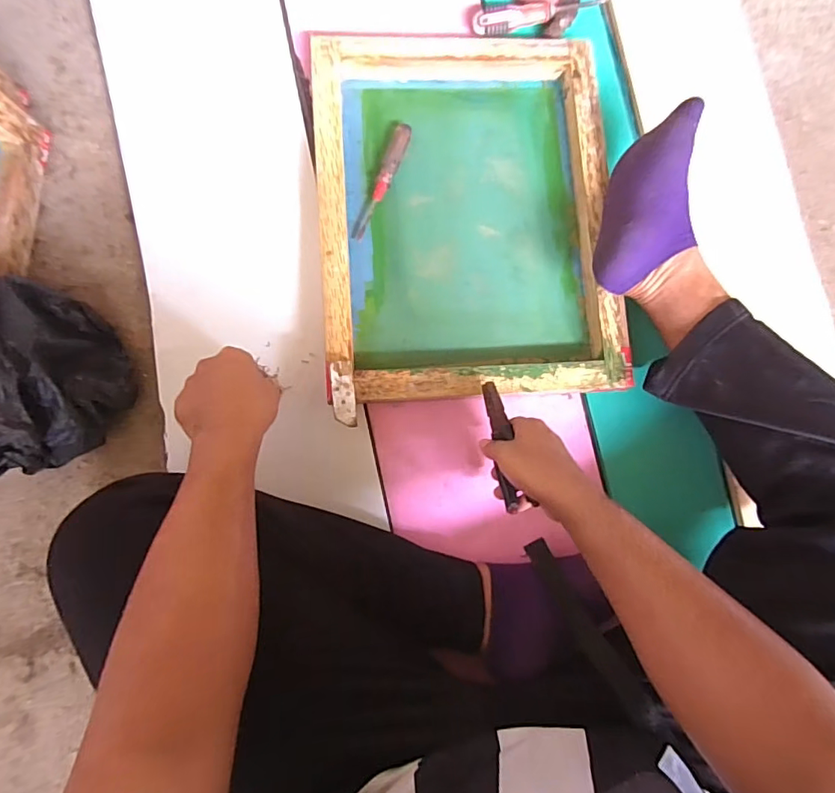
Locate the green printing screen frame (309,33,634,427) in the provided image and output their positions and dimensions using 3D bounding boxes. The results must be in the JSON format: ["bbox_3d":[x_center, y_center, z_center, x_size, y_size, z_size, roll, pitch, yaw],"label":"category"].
[{"bbox_3d":[0.064,-0.233,0.652,0.372,0.038,0.477,-4,85,-5],"label":"green printing screen frame"}]

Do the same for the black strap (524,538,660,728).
[{"bbox_3d":[0.170,0.234,0.518,0.024,0.206,0.020,-23,127,-6],"label":"black strap"}]

